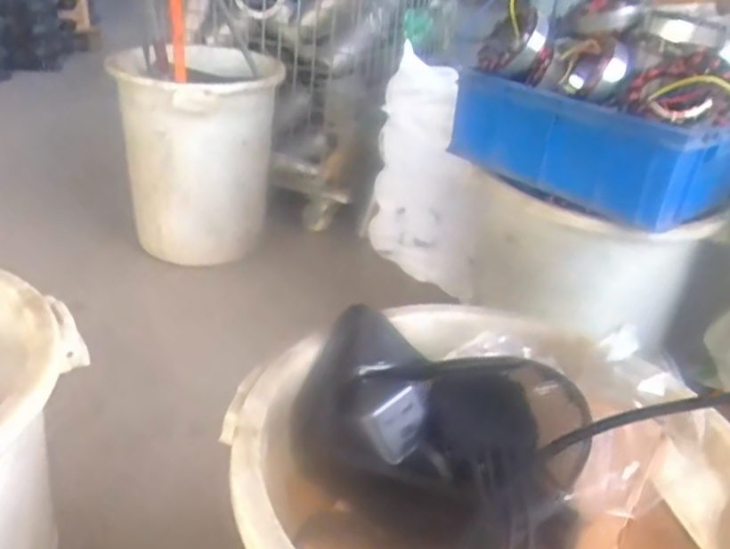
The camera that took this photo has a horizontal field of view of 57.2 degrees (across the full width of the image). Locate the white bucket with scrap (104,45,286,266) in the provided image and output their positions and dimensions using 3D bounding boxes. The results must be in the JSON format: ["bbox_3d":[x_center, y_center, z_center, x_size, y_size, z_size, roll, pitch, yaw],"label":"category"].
[{"bbox_3d":[-0.413,-0.315,1.731,0.359,0.535,0.377,5,28,-3],"label":"white bucket with scrap"}]

